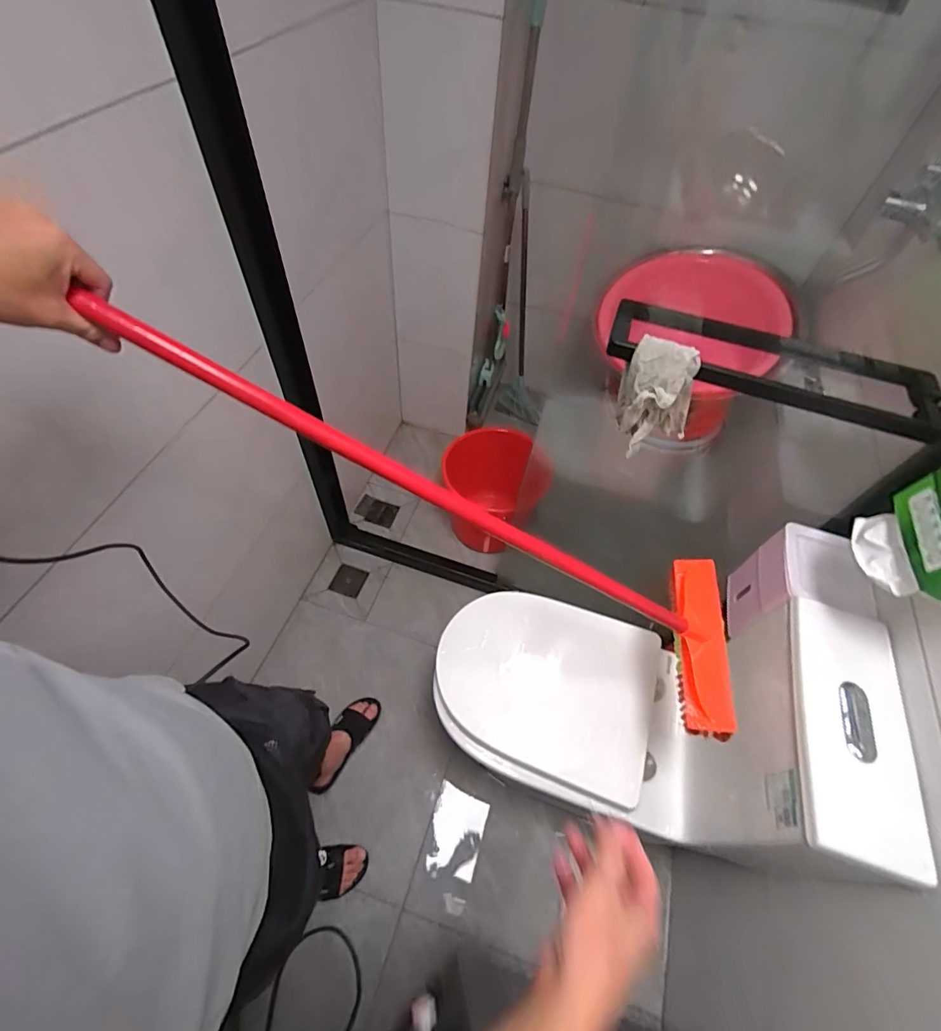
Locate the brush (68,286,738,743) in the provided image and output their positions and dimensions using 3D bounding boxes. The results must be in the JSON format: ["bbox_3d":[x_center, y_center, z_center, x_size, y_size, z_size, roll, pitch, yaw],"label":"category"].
[{"bbox_3d":[0.039,0.016,0.590,0.892,0.059,0.267,30,53,-24],"label":"brush"}]

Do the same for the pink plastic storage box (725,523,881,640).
[{"bbox_3d":[0.616,0.143,0.905,0.140,0.202,0.168,19,57,7],"label":"pink plastic storage box"}]

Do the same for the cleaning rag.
[{"bbox_3d":[0.276,-0.168,0.709,0.118,0.158,0.128,30,59,14],"label":"cleaning rag"}]

